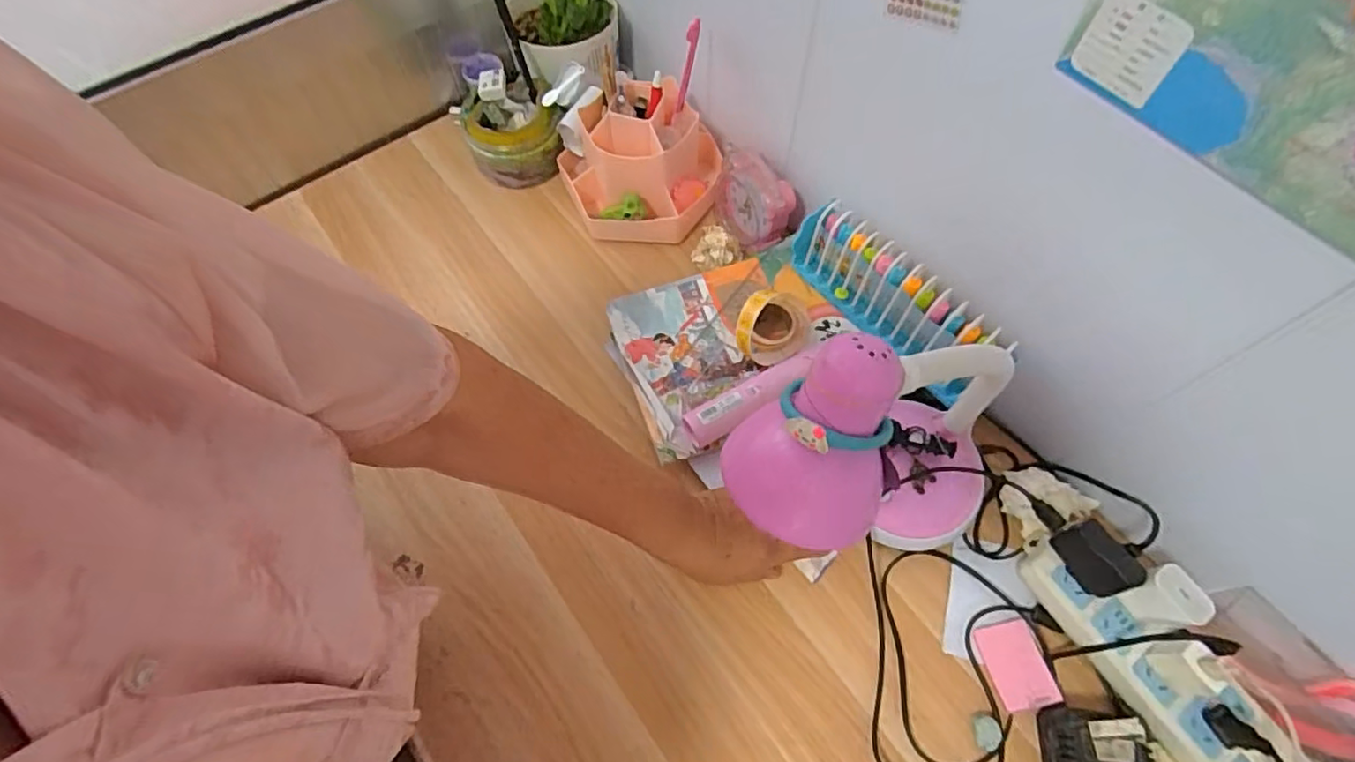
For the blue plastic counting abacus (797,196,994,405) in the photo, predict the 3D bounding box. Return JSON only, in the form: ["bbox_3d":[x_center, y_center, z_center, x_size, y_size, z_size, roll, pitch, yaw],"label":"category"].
[{"bbox_3d":[0.203,-0.083,0.594,0.042,0.082,0.211,-35,68,-16],"label":"blue plastic counting abacus"}]

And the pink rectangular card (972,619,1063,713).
[{"bbox_3d":[0.284,0.237,0.519,0.046,0.011,0.066,-11,63,-5],"label":"pink rectangular card"}]

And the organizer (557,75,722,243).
[{"bbox_3d":[-0.046,-0.246,0.704,0.189,0.131,0.125,2,63,2],"label":"organizer"}]

